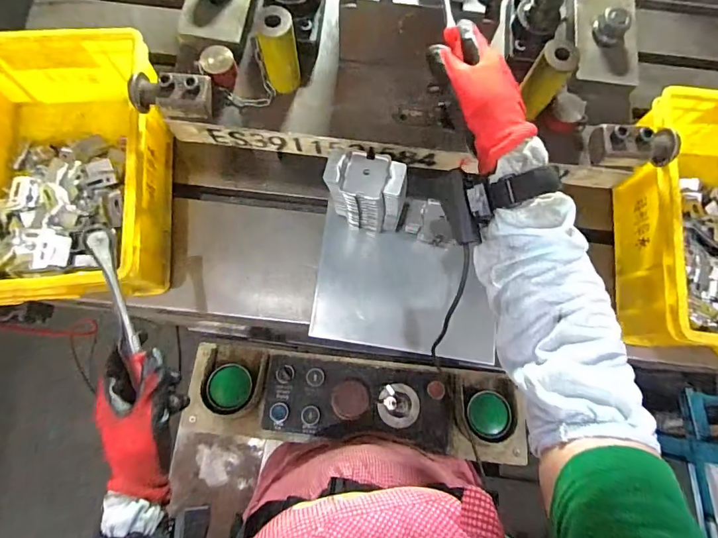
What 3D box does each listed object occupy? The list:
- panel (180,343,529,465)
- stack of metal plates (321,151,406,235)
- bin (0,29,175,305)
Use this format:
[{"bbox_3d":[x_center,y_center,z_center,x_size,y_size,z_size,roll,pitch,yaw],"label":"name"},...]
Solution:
[{"bbox_3d":[-0.007,0.216,0.685,0.531,0.071,0.135,6,76,0],"label":"panel"},{"bbox_3d":[0.008,-0.090,0.557,0.098,0.170,0.057,11,76,1],"label":"stack of metal plates"},{"bbox_3d":[-0.402,-0.125,0.573,0.260,0.132,0.345,-3,76,-2],"label":"bin"}]

